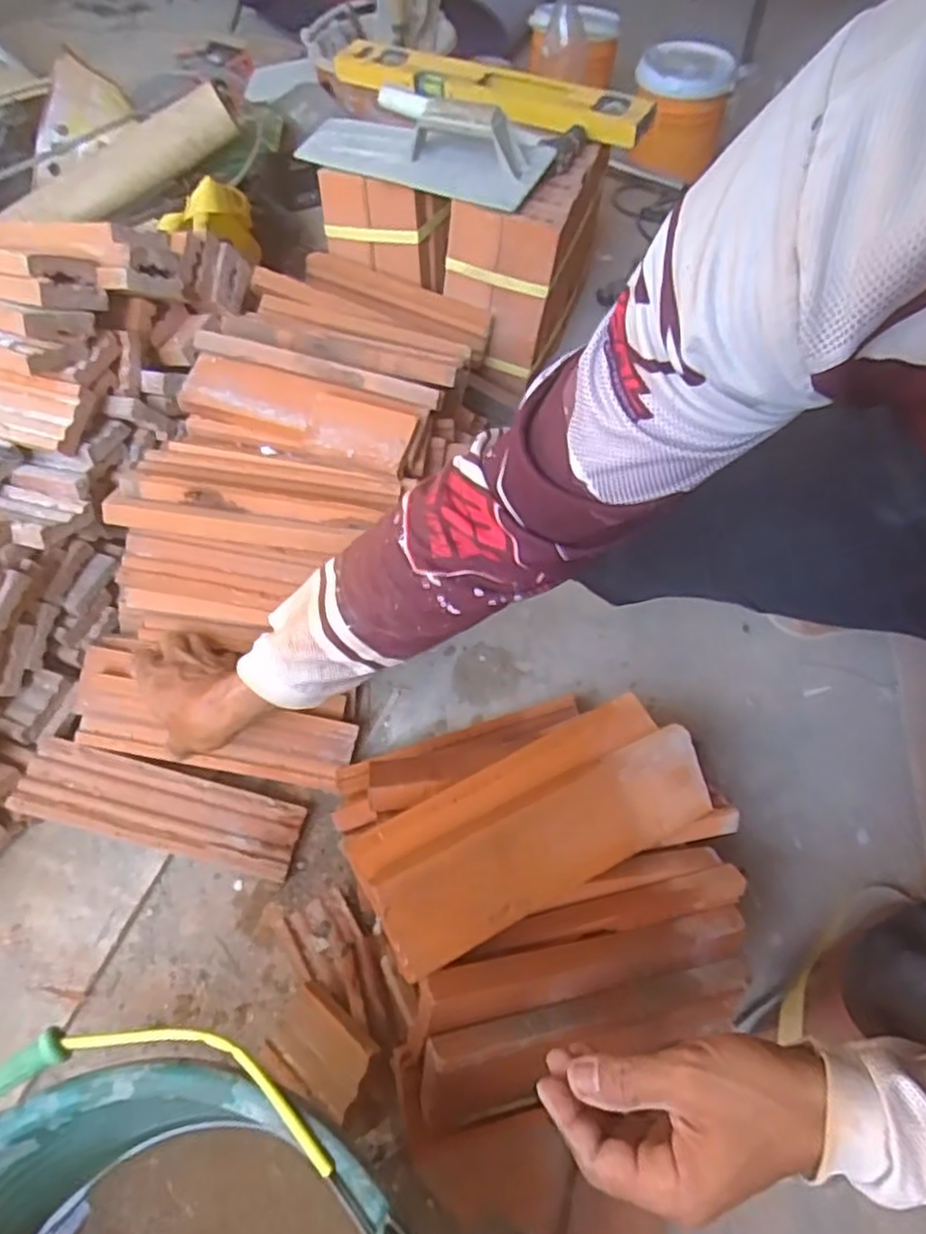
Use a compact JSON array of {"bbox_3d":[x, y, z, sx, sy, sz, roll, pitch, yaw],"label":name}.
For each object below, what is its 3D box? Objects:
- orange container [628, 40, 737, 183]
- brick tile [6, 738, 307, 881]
[{"bbox_3d":[0.364,-0.850,1.206,0.157,0.163,0.158,11,58,8],"label":"orange container"},{"bbox_3d":[-0.258,0.164,0.613,0.230,0.014,0.070,17,58,-7],"label":"brick tile"}]

